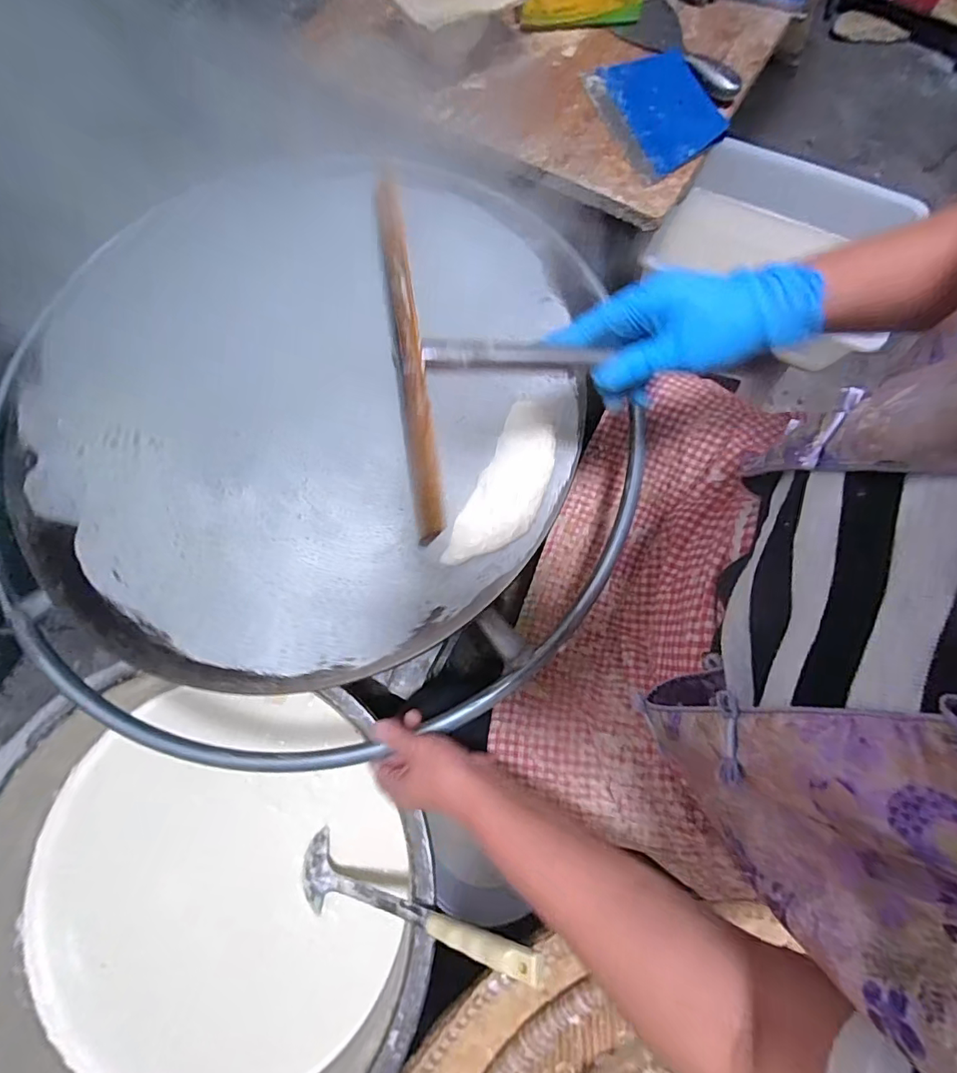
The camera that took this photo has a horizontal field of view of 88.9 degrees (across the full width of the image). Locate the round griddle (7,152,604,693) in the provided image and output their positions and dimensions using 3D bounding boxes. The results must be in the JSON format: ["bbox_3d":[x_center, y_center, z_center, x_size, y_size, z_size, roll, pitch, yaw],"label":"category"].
[{"bbox_3d":[-0.181,-0.149,0.499,0.549,0.037,0.565,0,75,1],"label":"round griddle"}]

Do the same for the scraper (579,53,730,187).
[{"bbox_3d":[0.224,-0.533,0.605,0.125,0.018,0.190,-20,75,-4],"label":"scraper"}]

